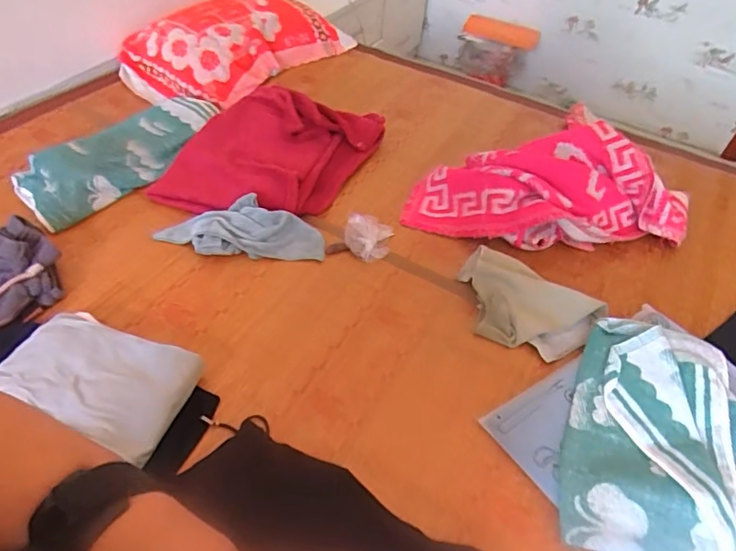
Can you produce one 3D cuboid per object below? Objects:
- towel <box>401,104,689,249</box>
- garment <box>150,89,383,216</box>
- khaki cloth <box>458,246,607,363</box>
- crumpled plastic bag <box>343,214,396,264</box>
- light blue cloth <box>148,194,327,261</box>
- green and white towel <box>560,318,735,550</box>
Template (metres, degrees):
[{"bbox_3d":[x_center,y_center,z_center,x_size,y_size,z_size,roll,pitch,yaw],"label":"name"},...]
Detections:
[{"bbox_3d":[0.372,-0.169,1.030,0.575,0.148,0.212,-3,49,-7],"label":"towel"},{"bbox_3d":[-0.218,-0.268,1.136,0.361,0.064,0.433,24,52,17],"label":"garment"},{"bbox_3d":[0.265,0.048,0.900,0.242,0.053,0.159,27,53,18],"label":"khaki cloth"},{"bbox_3d":[-0.004,-0.072,1.004,0.092,0.030,0.097,13,50,8],"label":"crumpled plastic bag"},{"bbox_3d":[-0.237,-0.088,0.980,0.302,0.058,0.108,2,49,-2],"label":"light blue cloth"},{"bbox_3d":[0.411,0.222,0.733,0.240,0.083,0.361,17,50,10],"label":"green and white towel"}]

